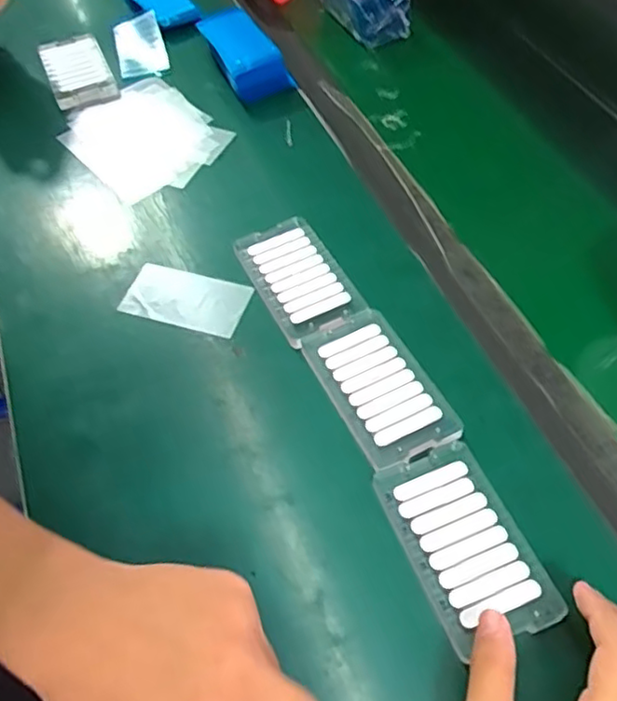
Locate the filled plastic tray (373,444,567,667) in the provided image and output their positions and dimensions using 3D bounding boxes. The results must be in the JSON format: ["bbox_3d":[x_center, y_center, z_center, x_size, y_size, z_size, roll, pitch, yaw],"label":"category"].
[{"bbox_3d":[0.096,0.117,0.402,0.071,0.006,0.121,-19,56,-11],"label":"filled plastic tray"}]

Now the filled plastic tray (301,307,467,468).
[{"bbox_3d":[0.050,0.026,0.471,0.070,0.010,0.122,-22,56,-12],"label":"filled plastic tray"}]

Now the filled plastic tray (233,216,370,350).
[{"bbox_3d":[-0.010,-0.060,0.534,0.067,0.014,0.123,-24,57,-13],"label":"filled plastic tray"}]

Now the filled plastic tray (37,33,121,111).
[{"bbox_3d":[-0.256,-0.312,0.719,0.067,0.020,0.117,-22,56,-12],"label":"filled plastic tray"}]

